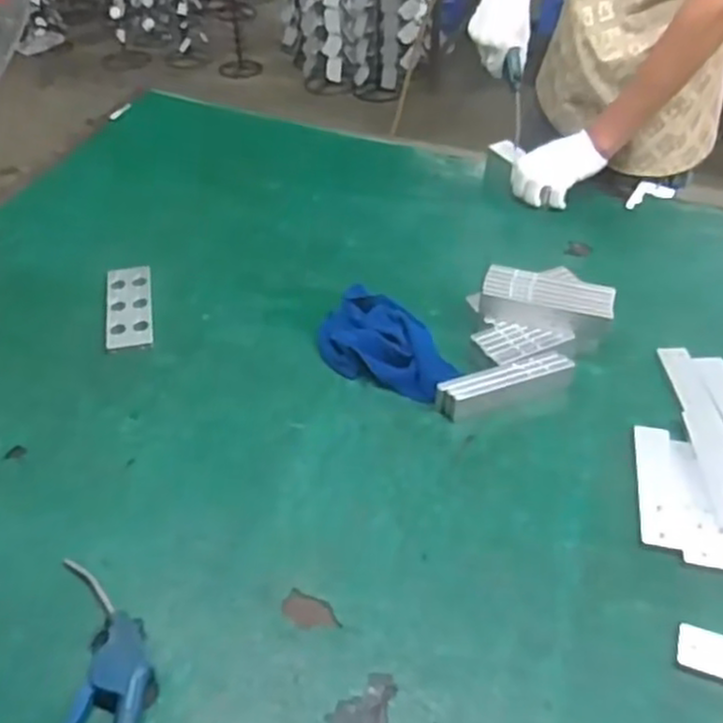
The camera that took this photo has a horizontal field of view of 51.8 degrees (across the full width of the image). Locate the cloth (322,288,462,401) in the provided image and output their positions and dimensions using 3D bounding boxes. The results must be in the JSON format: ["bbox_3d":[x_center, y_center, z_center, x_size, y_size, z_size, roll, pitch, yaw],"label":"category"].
[{"bbox_3d":[0.024,-0.022,0.936,0.210,0.033,0.127,33,54,31],"label":"cloth"}]

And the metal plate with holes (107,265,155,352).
[{"bbox_3d":[-0.314,-0.075,1.010,0.061,0.013,0.164,-9,44,-7],"label":"metal plate with holes"}]

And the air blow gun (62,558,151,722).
[{"bbox_3d":[-0.226,0.280,0.620,0.089,0.021,0.260,-3,44,0],"label":"air blow gun"}]

